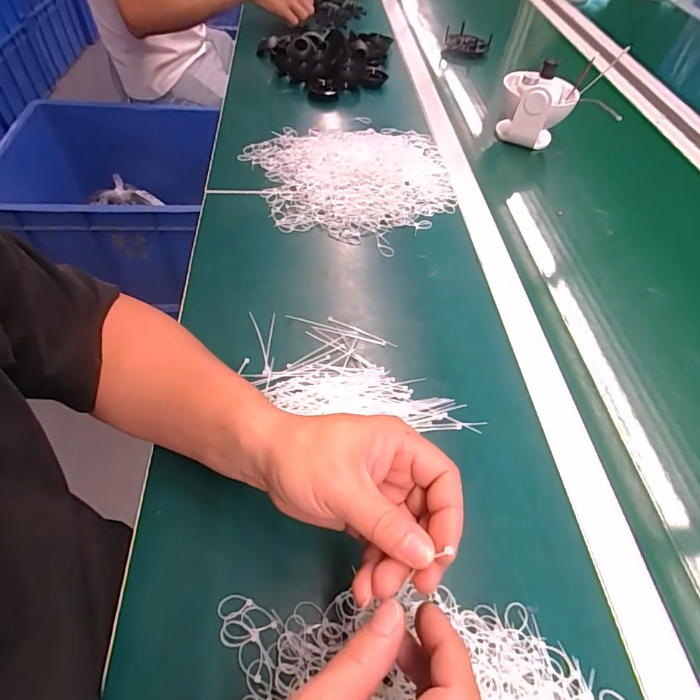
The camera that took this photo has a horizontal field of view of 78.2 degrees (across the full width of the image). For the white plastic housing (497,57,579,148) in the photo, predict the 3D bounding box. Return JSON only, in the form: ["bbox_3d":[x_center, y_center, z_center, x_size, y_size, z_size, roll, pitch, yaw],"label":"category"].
[{"bbox_3d":[0.301,-0.396,0.704,0.111,0.108,0.101,22,54,11],"label":"white plastic housing"}]

